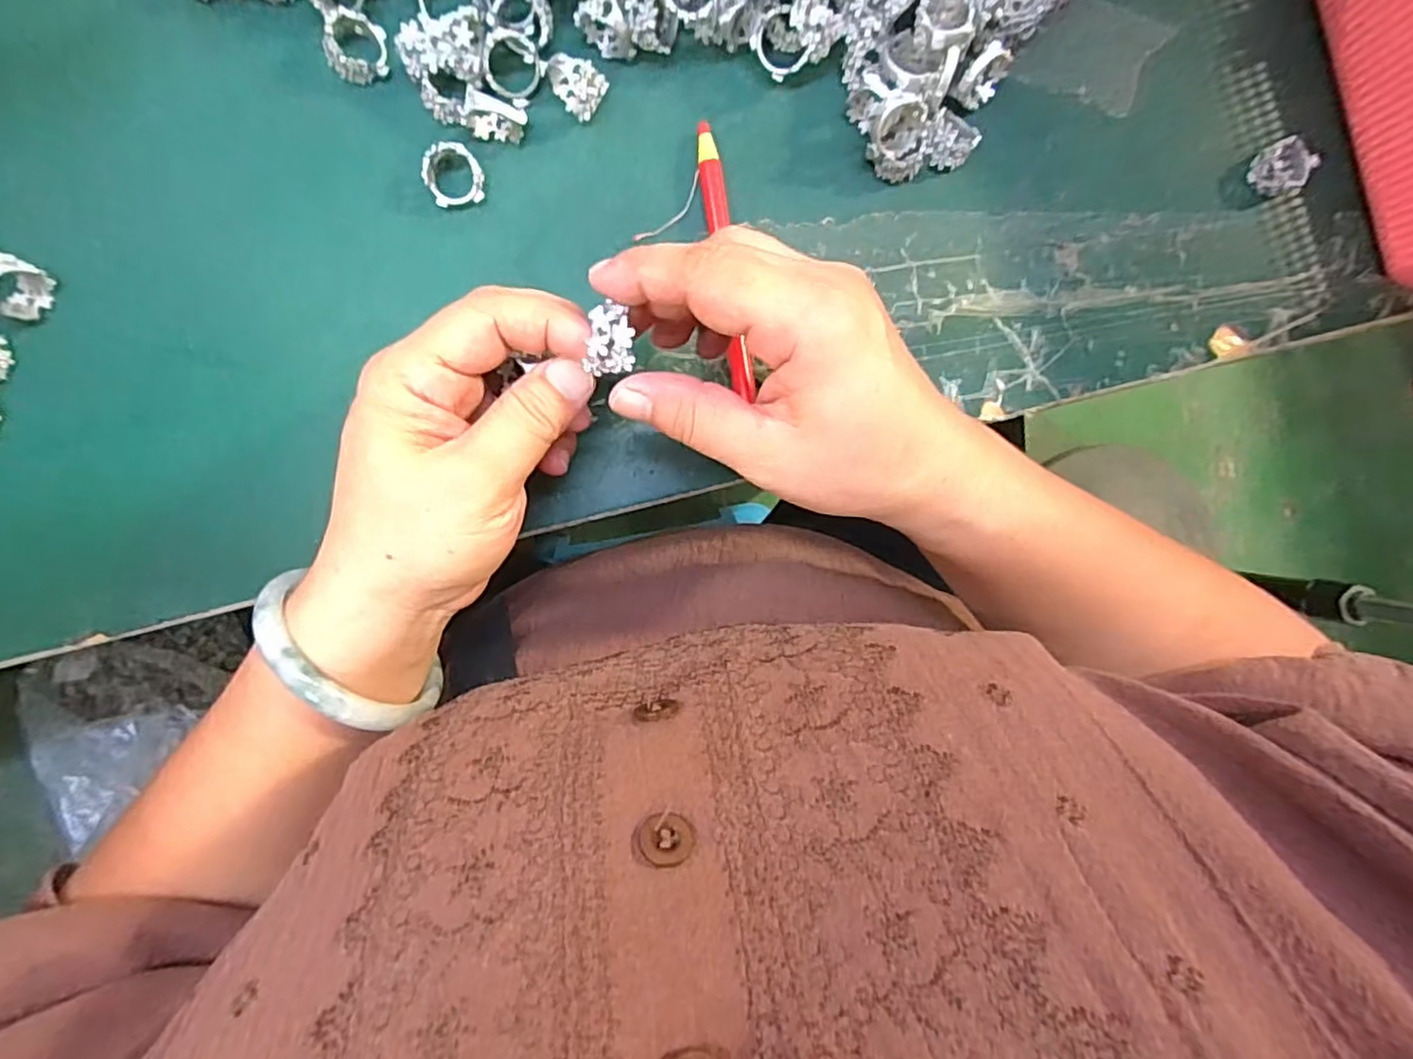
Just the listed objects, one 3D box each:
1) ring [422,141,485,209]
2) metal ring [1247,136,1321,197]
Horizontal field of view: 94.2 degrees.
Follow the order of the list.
[{"bbox_3d":[-0.100,-0.140,0.259,0.021,0.010,0.022,-11,126,-4],"label":"ring"},{"bbox_3d":[0.248,-0.156,0.283,0.020,0.010,0.020,0,93,-4],"label":"metal ring"}]

